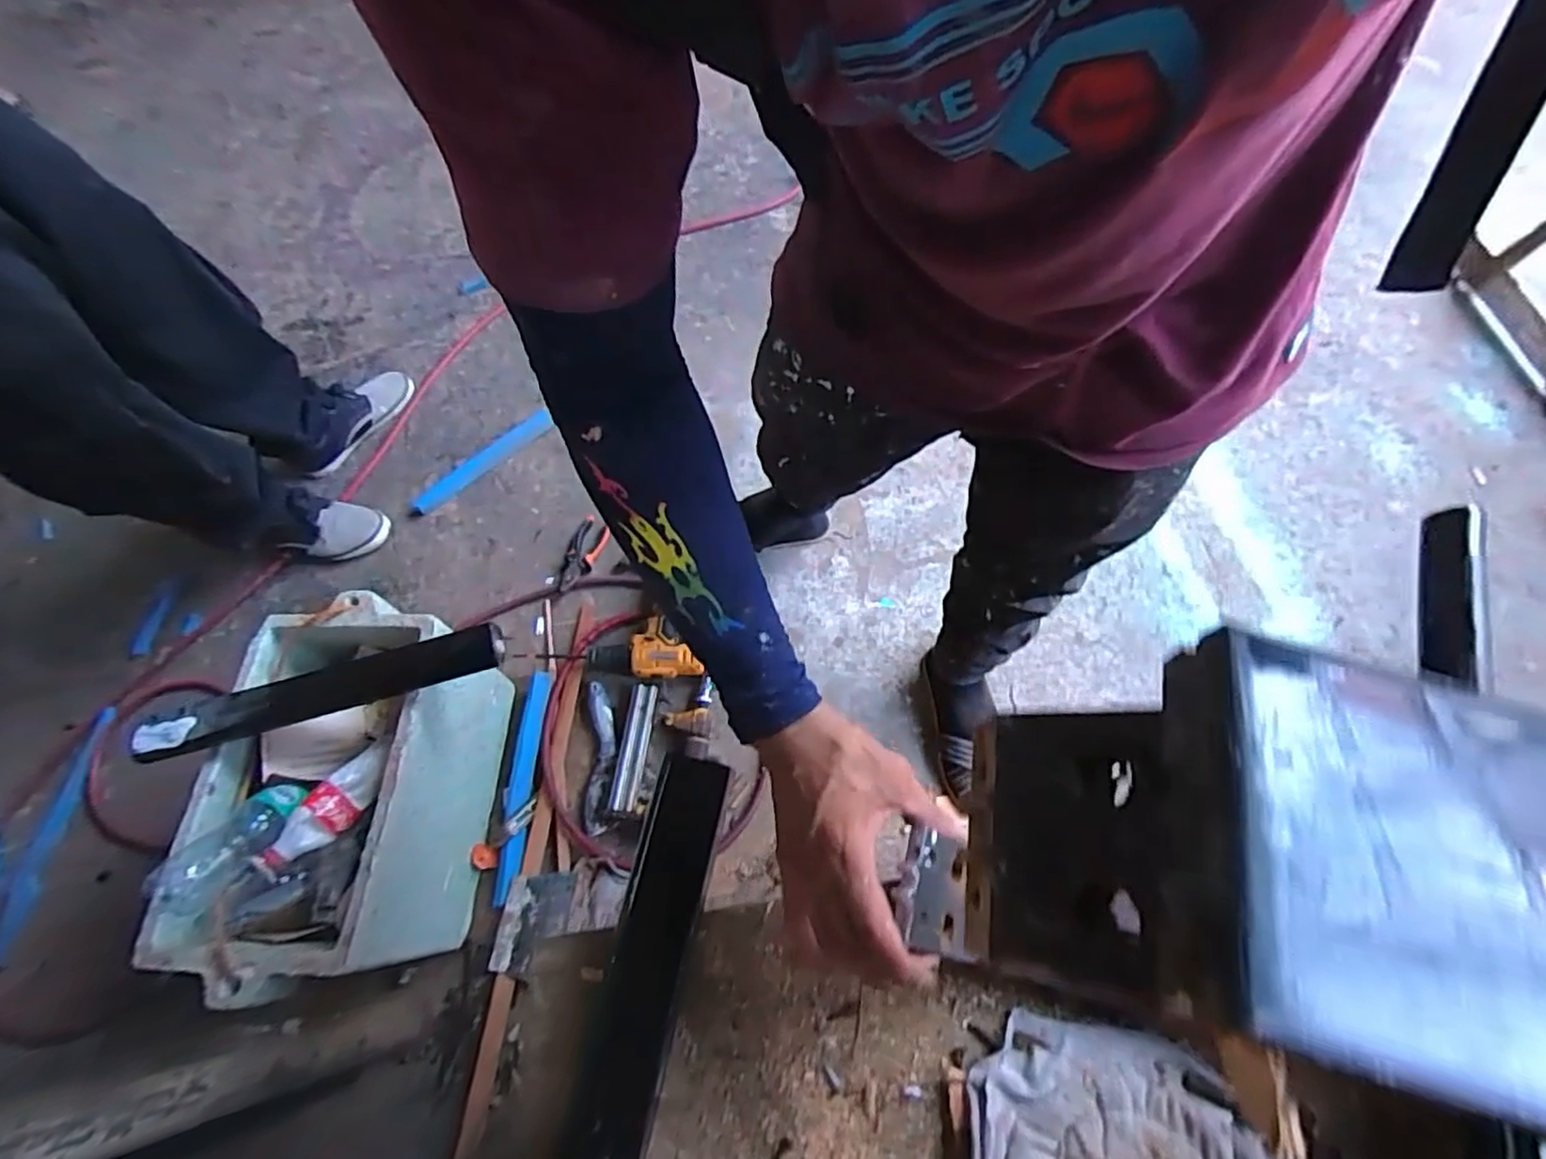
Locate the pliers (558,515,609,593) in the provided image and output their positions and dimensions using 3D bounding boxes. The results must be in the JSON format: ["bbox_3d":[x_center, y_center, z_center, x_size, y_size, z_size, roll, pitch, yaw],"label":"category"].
[{"bbox_3d":[-0.345,-0.044,1.222,0.054,0.021,0.146,22,66,10],"label":"pliers"}]

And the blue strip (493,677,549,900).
[{"bbox_3d":[-0.391,0.310,1.052,0.040,0.008,0.342,1,64,0],"label":"blue strip"}]

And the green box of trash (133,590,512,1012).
[{"bbox_3d":[-0.547,0.285,0.929,0.258,0.292,0.455,-3,66,6],"label":"green box of trash"}]

